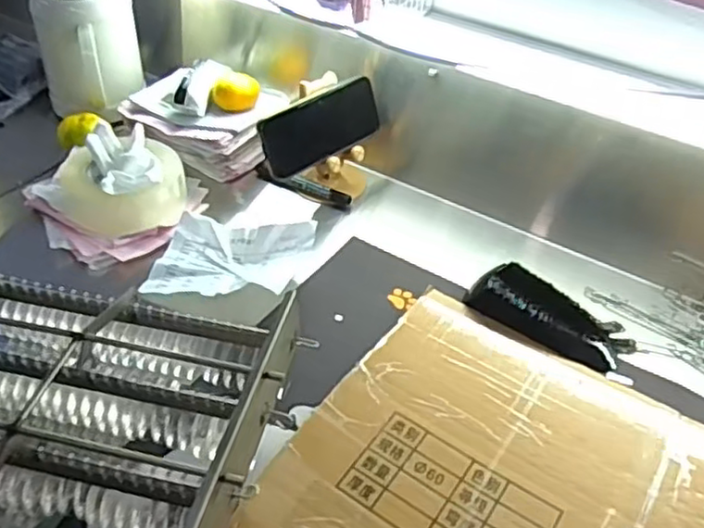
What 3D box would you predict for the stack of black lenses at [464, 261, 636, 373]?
[{"bbox_3d":[0.197,0.049,0.676,0.169,0.045,0.054,20,44,18],"label":"stack of black lenses"}]

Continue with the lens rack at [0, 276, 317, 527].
[{"bbox_3d":[-0.223,0.122,0.523,0.316,0.106,0.252,11,42,9],"label":"lens rack"}]

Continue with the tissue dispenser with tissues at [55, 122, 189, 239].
[{"bbox_3d":[-0.271,-0.094,0.794,0.147,0.063,0.133,-14,44,-19],"label":"tissue dispenser with tissues"}]

